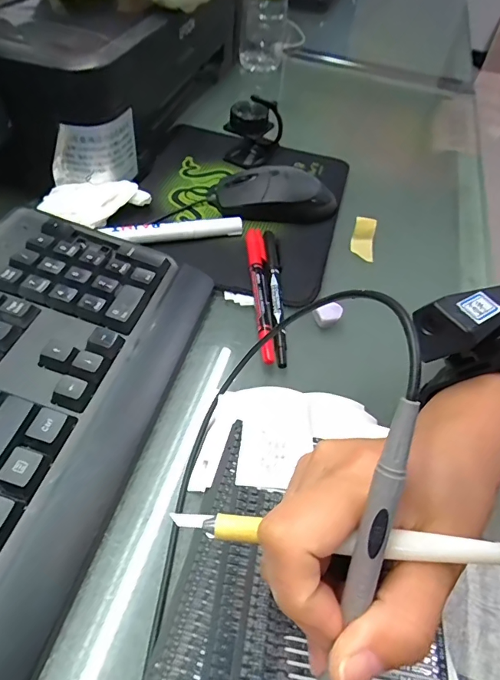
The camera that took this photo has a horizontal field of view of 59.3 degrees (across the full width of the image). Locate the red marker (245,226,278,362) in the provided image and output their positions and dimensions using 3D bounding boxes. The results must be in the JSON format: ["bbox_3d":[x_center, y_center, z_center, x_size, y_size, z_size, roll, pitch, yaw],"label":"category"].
[{"bbox_3d":[0.009,-0.040,0.342,0.015,0.013,0.138,-1,50,-7],"label":"red marker"}]

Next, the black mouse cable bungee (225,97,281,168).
[{"bbox_3d":[0.005,-0.223,0.468,0.054,0.057,0.063,13,50,4],"label":"black mouse cable bungee"}]

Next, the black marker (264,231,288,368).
[{"bbox_3d":[0.020,-0.039,0.344,0.011,0.008,0.139,1,50,-5],"label":"black marker"}]

